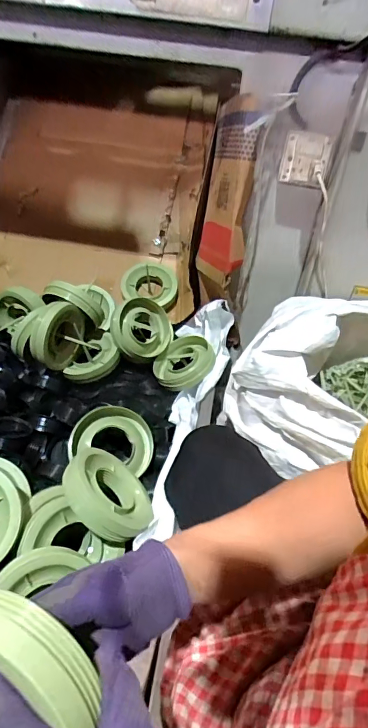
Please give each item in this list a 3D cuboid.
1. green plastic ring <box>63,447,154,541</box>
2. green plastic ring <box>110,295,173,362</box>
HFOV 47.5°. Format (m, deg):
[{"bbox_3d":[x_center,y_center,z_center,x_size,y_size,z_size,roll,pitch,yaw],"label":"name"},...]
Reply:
[{"bbox_3d":[-0.104,0.179,0.582,0.134,0.039,0.131,25,23,-37],"label":"green plastic ring"},{"bbox_3d":[-0.084,-0.070,0.921,0.149,0.049,0.139,22,69,-35],"label":"green plastic ring"}]

